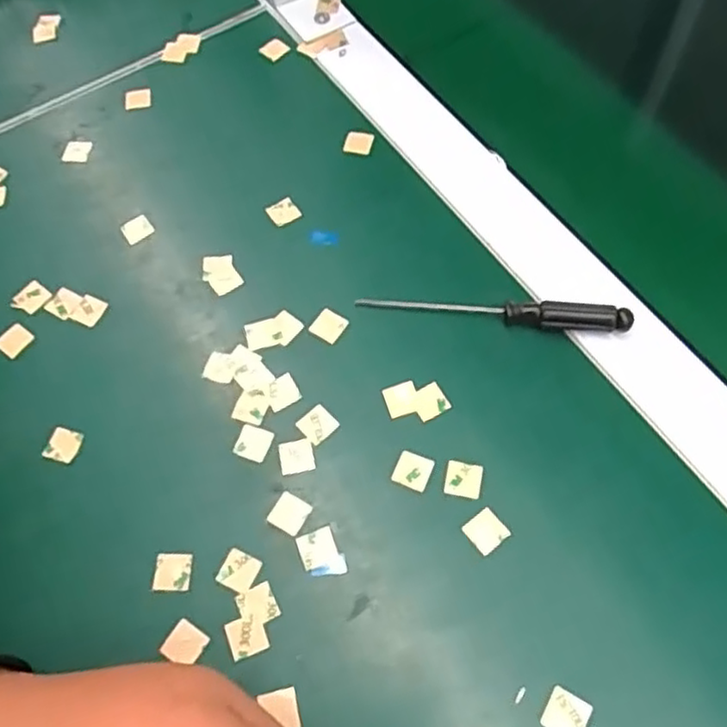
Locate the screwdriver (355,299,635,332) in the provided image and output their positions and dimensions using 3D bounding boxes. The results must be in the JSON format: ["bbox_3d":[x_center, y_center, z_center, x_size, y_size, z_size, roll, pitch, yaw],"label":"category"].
[{"bbox_3d":[0.063,-0.026,0.340,0.131,0.014,0.010,6,63,7],"label":"screwdriver"}]

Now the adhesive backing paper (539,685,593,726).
[{"bbox_3d":[0.078,0.136,0.266,0.016,0.004,0.017,25,70,15],"label":"adhesive backing paper"}]

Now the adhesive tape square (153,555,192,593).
[{"bbox_3d":[-0.083,0.091,0.301,0.016,0.004,0.016,-1,66,0],"label":"adhesive tape square"}]

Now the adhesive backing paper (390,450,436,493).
[{"bbox_3d":[0.022,0.049,0.314,0.017,0.004,0.016,23,70,9],"label":"adhesive backing paper"}]

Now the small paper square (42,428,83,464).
[{"bbox_3d":[-0.143,0.039,0.330,0.015,0.004,0.015,15,68,8],"label":"small paper square"}]

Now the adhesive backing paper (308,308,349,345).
[{"bbox_3d":[-0.018,-0.019,0.351,0.015,0.004,0.016,33,76,9],"label":"adhesive backing paper"}]

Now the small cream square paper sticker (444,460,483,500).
[{"bbox_3d":[0.045,0.052,0.311,0.016,0.004,0.015,10,67,7],"label":"small cream square paper sticker"}]

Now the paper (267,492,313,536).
[{"bbox_3d":[-0.033,0.067,0.309,0.016,0.004,0.016,25,68,13],"label":"paper"}]

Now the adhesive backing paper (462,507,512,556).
[{"bbox_3d":[0.053,0.073,0.301,0.015,0.004,0.015,-36,69,-11],"label":"adhesive backing paper"}]

